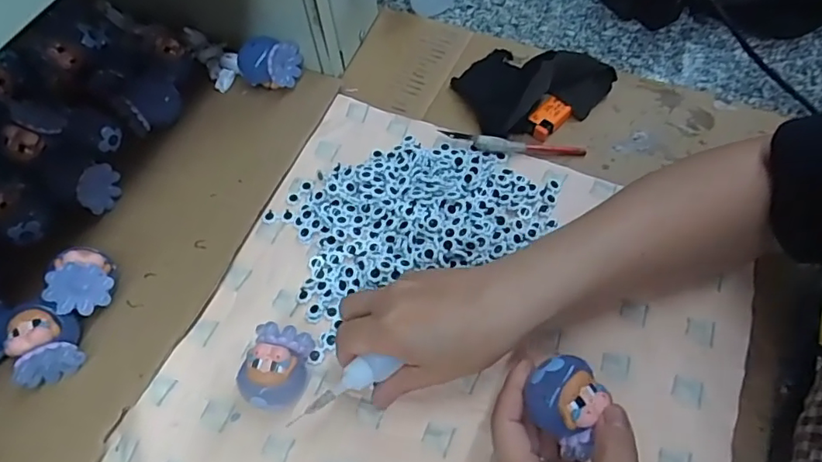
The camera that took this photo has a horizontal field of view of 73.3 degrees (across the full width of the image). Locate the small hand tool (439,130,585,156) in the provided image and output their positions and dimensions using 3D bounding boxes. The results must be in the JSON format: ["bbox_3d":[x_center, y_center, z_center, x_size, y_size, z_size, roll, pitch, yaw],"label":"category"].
[{"bbox_3d":[0.084,-0.071,0.460,0.119,0.008,0.014,9,63,5],"label":"small hand tool"}]

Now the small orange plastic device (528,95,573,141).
[{"bbox_3d":[0.117,-0.098,0.471,0.024,0.012,0.037,38,69,18],"label":"small orange plastic device"}]

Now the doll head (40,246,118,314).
[{"bbox_3d":[-0.218,0.037,0.372,0.035,0.045,0.041,0,62,0],"label":"doll head"}]

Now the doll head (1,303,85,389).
[{"bbox_3d":[-0.233,0.074,0.357,0.036,0.034,0.043,-18,64,-9],"label":"doll head"}]

